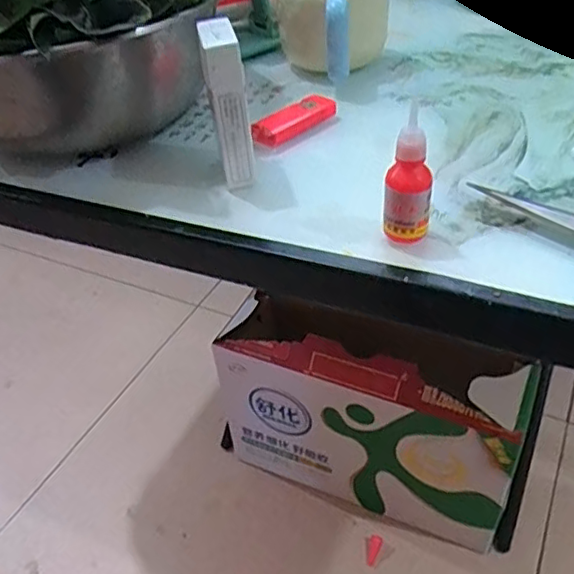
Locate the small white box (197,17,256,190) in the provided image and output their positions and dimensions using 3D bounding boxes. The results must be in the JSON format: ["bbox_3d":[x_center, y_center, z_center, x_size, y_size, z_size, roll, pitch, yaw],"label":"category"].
[{"bbox_3d":[-0.040,-0.124,0.403,0.023,0.091,0.050,-10,41,-5],"label":"small white box"}]

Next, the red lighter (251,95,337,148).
[{"bbox_3d":[0.007,-0.131,0.475,0.030,0.013,0.084,26,50,31],"label":"red lighter"}]

